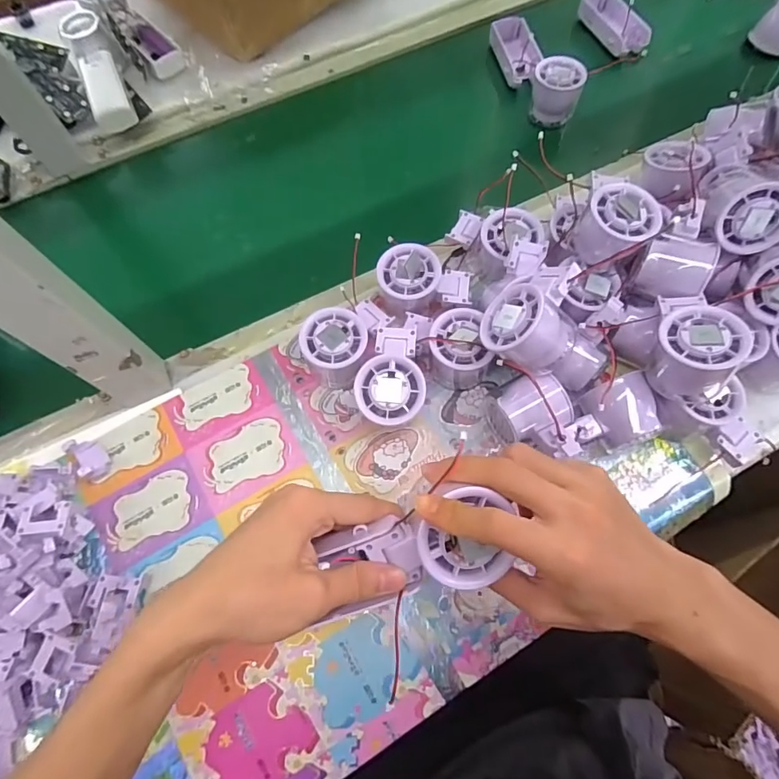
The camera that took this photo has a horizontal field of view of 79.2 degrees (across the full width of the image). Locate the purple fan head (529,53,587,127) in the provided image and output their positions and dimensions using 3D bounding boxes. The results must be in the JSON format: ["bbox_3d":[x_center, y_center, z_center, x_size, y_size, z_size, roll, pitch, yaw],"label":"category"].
[{"bbox_3d":[0.201,-0.361,0.580,0.058,0.068,0.053,16,69,8],"label":"purple fan head"}]

